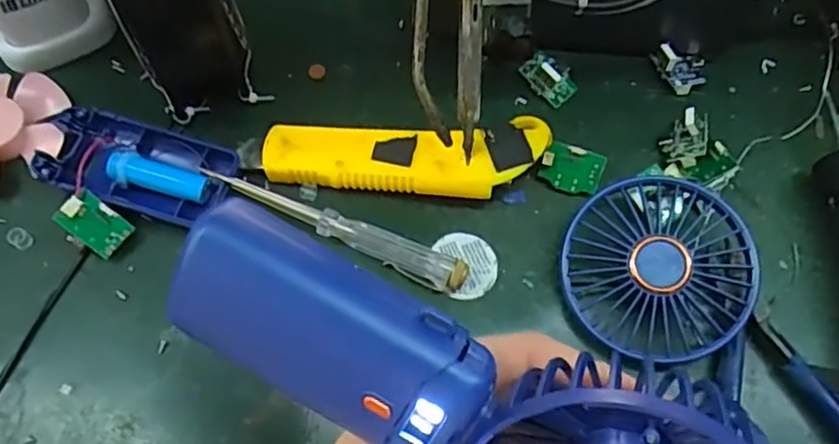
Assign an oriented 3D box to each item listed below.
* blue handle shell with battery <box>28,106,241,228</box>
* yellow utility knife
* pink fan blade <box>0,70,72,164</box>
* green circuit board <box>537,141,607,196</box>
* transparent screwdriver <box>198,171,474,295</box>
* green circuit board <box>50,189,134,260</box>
[{"bbox_3d":[-0.141,-0.029,0.323,0.093,0.016,0.045,16,65,6],"label":"blue handle shell with battery"},{"bbox_3d":[-0.007,-0.031,0.329,0.139,0.022,0.040,-1,65,-2],"label":"yellow utility knife"},{"bbox_3d":[-0.220,-0.051,0.337,0.069,0.010,0.066,1,65,-1],"label":"pink fan blade"},{"bbox_3d":[0.078,-0.027,0.333,0.031,0.004,0.022,17,101,4],"label":"green circuit board"},{"bbox_3d":[-0.040,0.002,0.318,0.132,0.016,0.017,22,66,9],"label":"transparent screwdriver"},{"bbox_3d":[-0.155,0.002,0.308,0.030,0.005,0.023,43,82,-17],"label":"green circuit board"}]

